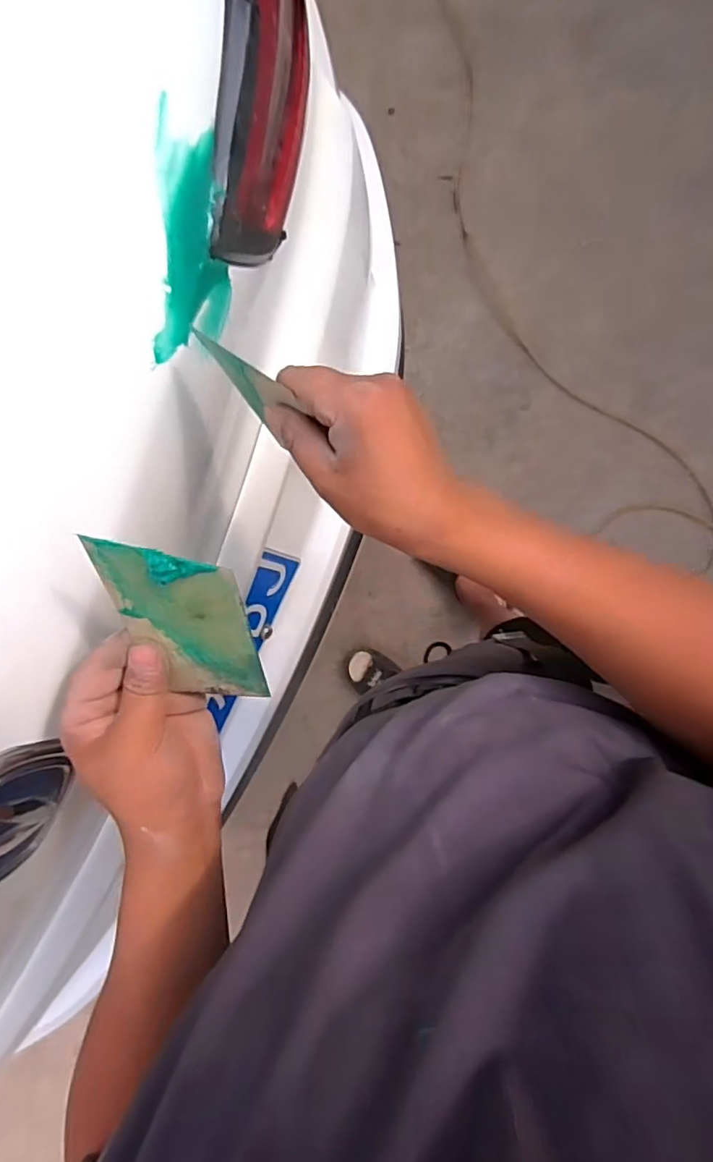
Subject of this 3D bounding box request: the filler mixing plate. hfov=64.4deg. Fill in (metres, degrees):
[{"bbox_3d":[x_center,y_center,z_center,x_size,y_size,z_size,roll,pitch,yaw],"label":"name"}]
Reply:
[{"bbox_3d":[-0.096,0.028,0.320,0.075,0.008,0.123,3,135,9],"label":"filler mixing plate"}]

